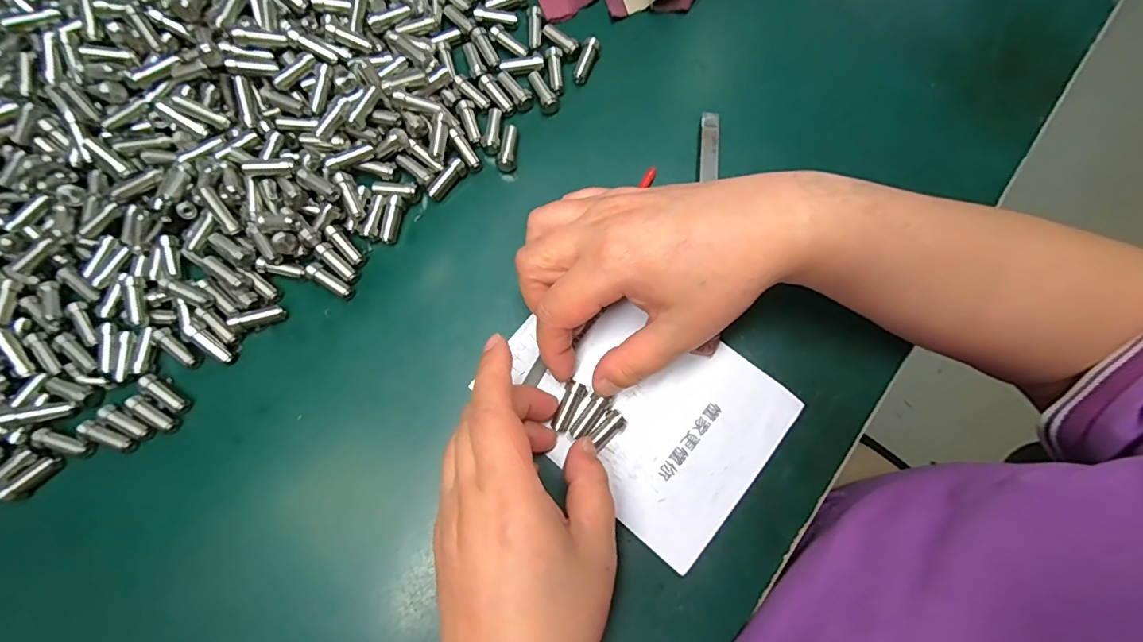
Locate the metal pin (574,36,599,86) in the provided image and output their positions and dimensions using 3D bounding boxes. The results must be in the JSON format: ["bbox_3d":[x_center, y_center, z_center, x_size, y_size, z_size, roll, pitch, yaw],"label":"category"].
[{"bbox_3d":[0.009,-0.157,0.298,0.010,0.011,0.026,18,80,3],"label":"metal pin"}]

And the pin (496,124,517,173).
[{"bbox_3d":[-0.037,-0.100,0.287,0.011,0.011,0.029,0,80,0],"label":"pin"}]

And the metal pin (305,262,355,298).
[{"bbox_3d":[-0.134,-0.023,0.274,0.028,0.009,0.008,35,82,6],"label":"metal pin"}]

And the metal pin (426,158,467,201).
[{"bbox_3d":[-0.072,-0.081,0.284,0.009,0.010,0.027,41,82,7],"label":"metal pin"}]

